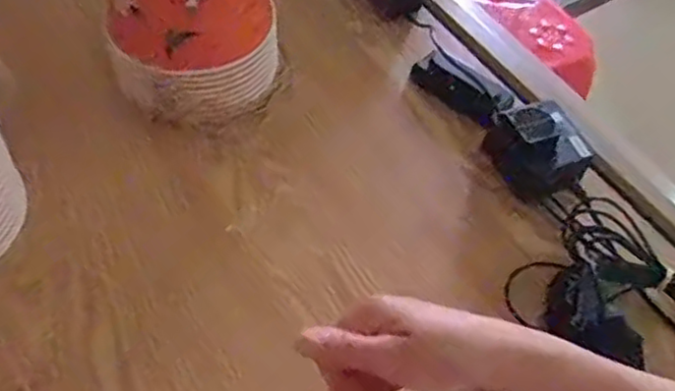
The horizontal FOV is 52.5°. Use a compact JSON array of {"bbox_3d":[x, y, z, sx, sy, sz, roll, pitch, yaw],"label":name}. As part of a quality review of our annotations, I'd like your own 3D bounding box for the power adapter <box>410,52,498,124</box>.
[{"bbox_3d":[0.119,-0.107,0.696,0.097,0.031,0.026,38,59,22],"label":"power adapter"}]

